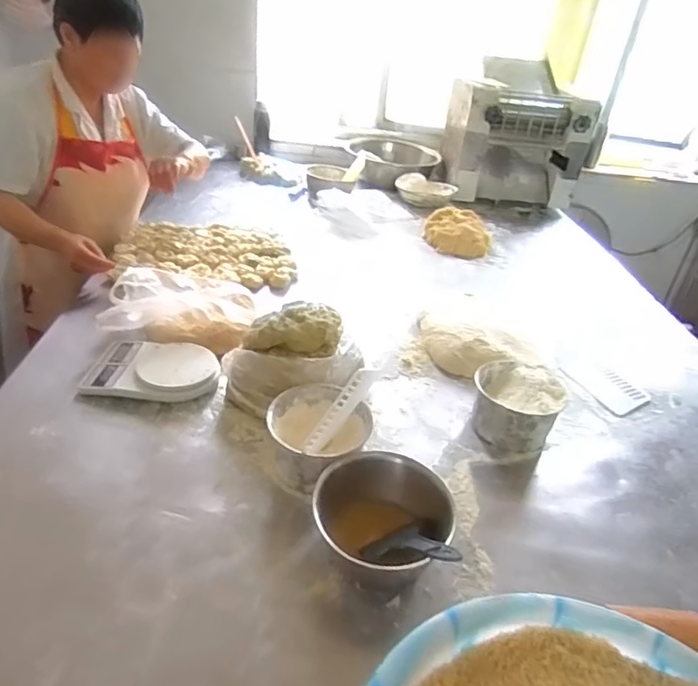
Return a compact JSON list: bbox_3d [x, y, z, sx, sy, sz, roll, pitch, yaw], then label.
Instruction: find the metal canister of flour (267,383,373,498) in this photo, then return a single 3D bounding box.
[{"bbox_3d":[-0.055,0.138,0.822,0.137,0.100,0.139,5,33,-3],"label":"metal canister of flour"}]

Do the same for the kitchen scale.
[{"bbox_3d":[-0.338,0.046,0.962,0.209,0.038,0.152,6,33,-2],"label":"kitchen scale"}]

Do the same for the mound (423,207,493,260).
[{"bbox_3d":[0.316,-0.321,1.576,0.188,0.092,0.143,12,33,6],"label":"mound"}]

